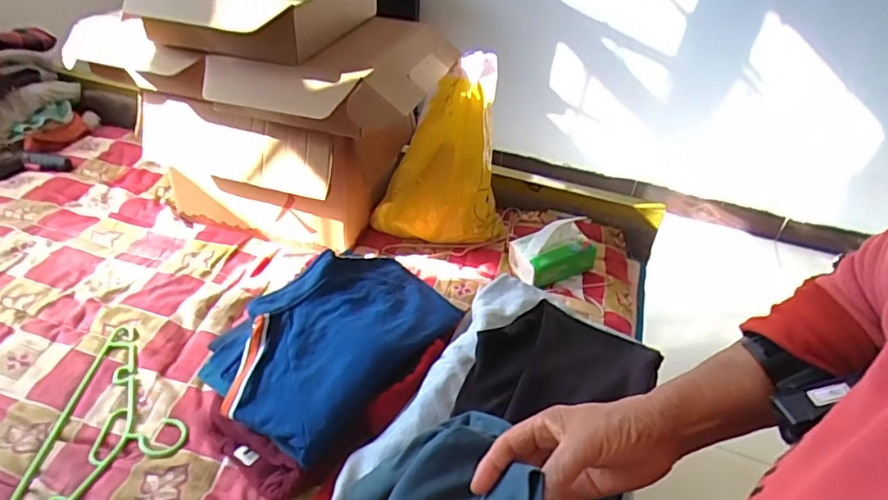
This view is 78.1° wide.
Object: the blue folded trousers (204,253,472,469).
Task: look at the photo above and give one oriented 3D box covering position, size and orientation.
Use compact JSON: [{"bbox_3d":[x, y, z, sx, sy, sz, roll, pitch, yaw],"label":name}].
[{"bbox_3d":[-0.155,0.118,0.797,0.248,0.087,0.352,29,42,28],"label":"blue folded trousers"}]

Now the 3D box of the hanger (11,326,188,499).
[{"bbox_3d":[-0.438,0.253,0.727,0.167,0.012,0.381,4,36,-3],"label":"hanger"}]

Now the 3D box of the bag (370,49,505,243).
[{"bbox_3d":[-0.001,-0.176,1.070,0.262,0.362,0.099,3,36,-3],"label":"bag"}]

